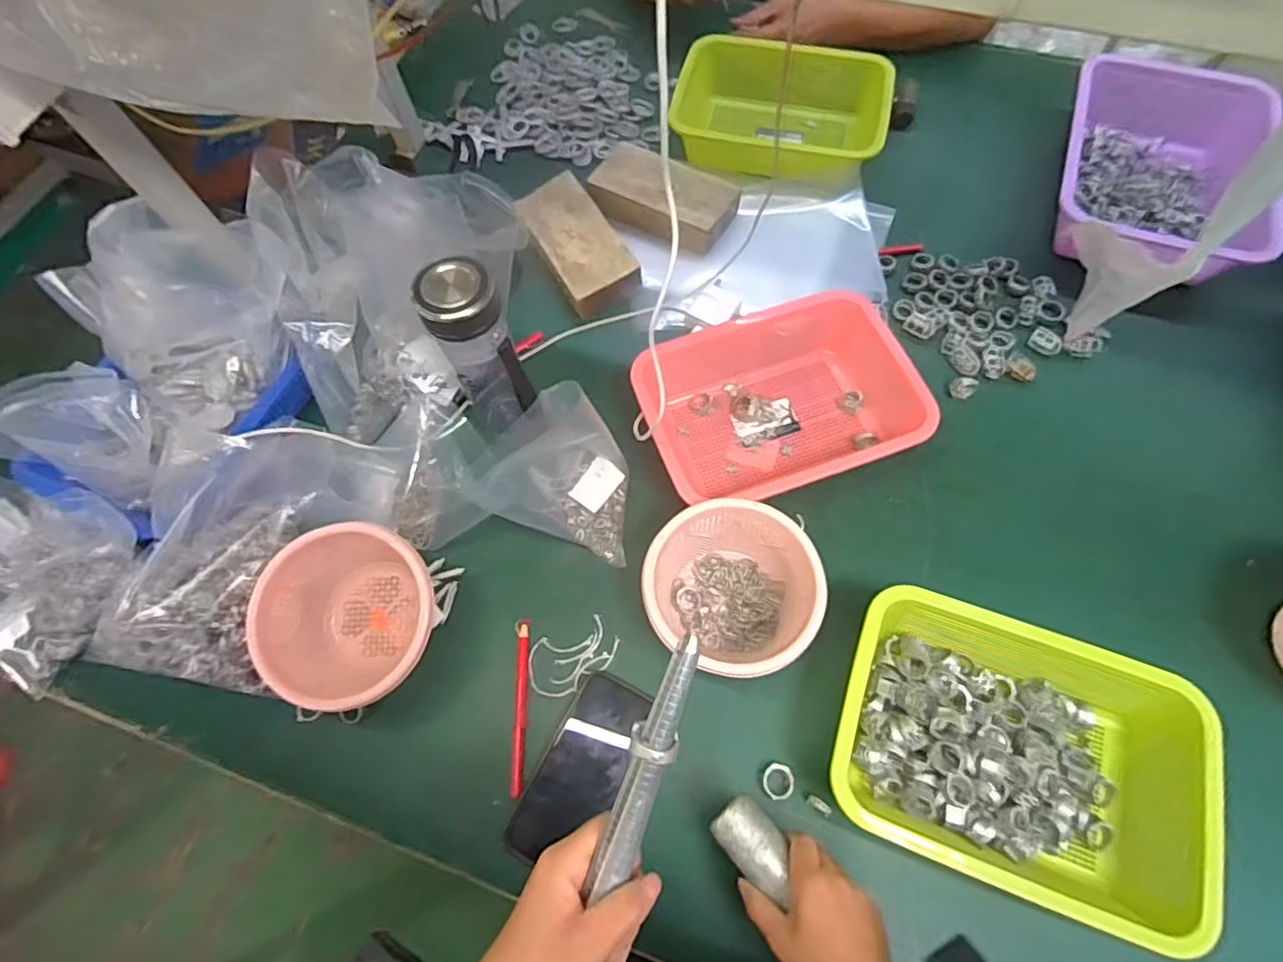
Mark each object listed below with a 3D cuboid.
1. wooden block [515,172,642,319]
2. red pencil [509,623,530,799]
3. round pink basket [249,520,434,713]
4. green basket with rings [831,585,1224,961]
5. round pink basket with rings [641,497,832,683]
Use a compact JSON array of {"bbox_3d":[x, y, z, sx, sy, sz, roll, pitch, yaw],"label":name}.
[{"bbox_3d":[-0.081,-0.291,0.760,0.093,0.038,0.184,-28,69,-9],"label":"wooden block"},{"bbox_3d":[-0.109,0.203,0.555,0.011,0.008,0.145,-2,67,1],"label":"red pencil"},{"bbox_3d":[-0.249,0.125,0.545,0.140,0.100,0.138,-1,67,2],"label":"round pink basket"},{"bbox_3d":[0.293,0.214,0.497,0.264,0.073,0.195,19,69,10],"label":"green basket with rings"},{"bbox_3d":[0.081,0.096,0.556,0.146,0.079,0.139,-1,67,2],"label":"round pink basket with rings"}]

